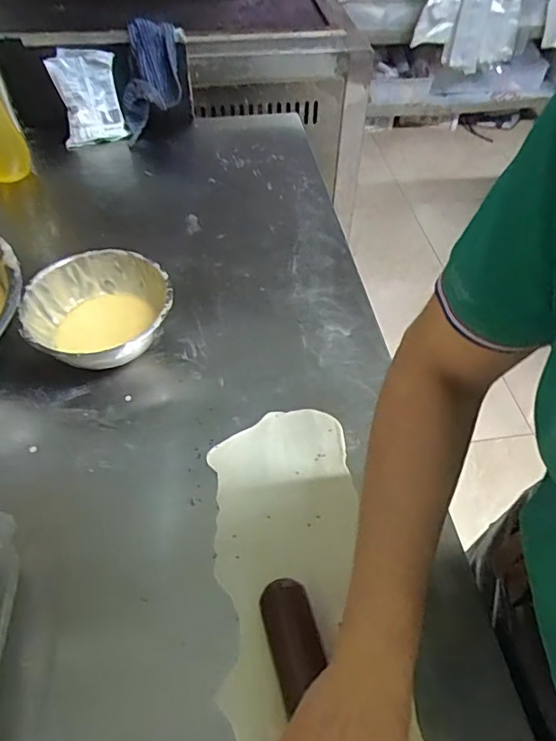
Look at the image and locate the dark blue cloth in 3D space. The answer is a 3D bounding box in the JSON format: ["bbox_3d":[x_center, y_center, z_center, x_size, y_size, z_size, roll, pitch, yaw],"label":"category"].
[{"bbox_3d":[-0.215,-0.501,0.916,0.113,0.153,0.084,-4,51,-5],"label":"dark blue cloth"}]

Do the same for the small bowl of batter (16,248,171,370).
[{"bbox_3d":[-0.208,-0.063,0.627,0.161,0.075,0.154,1,51,-1],"label":"small bowl of batter"}]

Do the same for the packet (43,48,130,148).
[{"bbox_3d":[-0.328,-0.473,0.918,0.110,0.145,0.020,-11,19,-1],"label":"packet"}]

